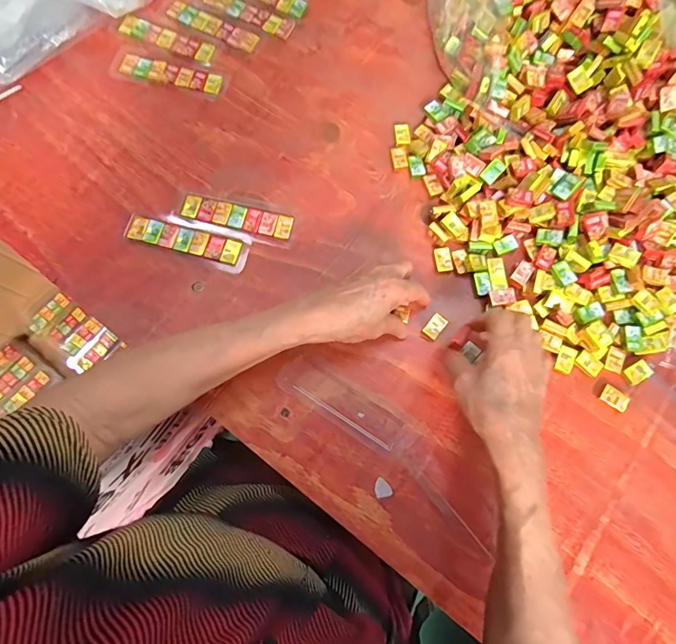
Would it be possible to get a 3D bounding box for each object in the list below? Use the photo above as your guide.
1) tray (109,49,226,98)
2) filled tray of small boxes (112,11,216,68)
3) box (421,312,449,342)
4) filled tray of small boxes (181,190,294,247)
[{"bbox_3d":[-0.200,-0.289,0.472,0.133,0.007,0.038,16,77,3],"label":"tray"},{"bbox_3d":[-0.206,-0.340,0.480,0.121,0.010,0.031,21,77,4],"label":"filled tray of small boxes"},{"bbox_3d":[0.099,0.006,0.415,0.017,0.008,0.026,39,79,8],"label":"box"},{"bbox_3d":[-0.108,-0.112,0.437,0.121,0.010,0.036,15,77,2],"label":"filled tray of small boxes"}]

